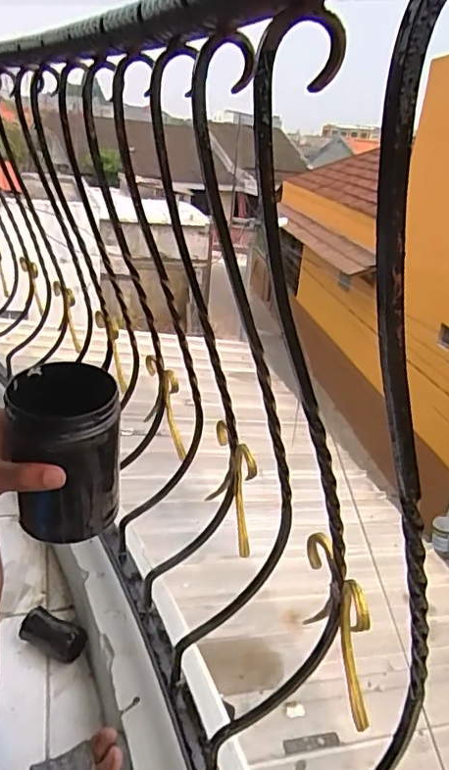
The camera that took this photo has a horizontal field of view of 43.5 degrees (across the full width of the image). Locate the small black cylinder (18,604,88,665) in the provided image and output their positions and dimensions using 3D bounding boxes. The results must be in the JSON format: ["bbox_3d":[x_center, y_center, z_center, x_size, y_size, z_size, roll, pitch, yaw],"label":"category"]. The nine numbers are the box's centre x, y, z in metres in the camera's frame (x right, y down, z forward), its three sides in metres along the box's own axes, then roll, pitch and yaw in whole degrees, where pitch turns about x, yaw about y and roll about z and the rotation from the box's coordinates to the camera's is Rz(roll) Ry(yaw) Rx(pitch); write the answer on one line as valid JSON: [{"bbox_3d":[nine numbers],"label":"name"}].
[{"bbox_3d":[-0.290,0.423,0.958,0.110,0.054,0.051,10,24,12],"label":"small black cylinder"}]

